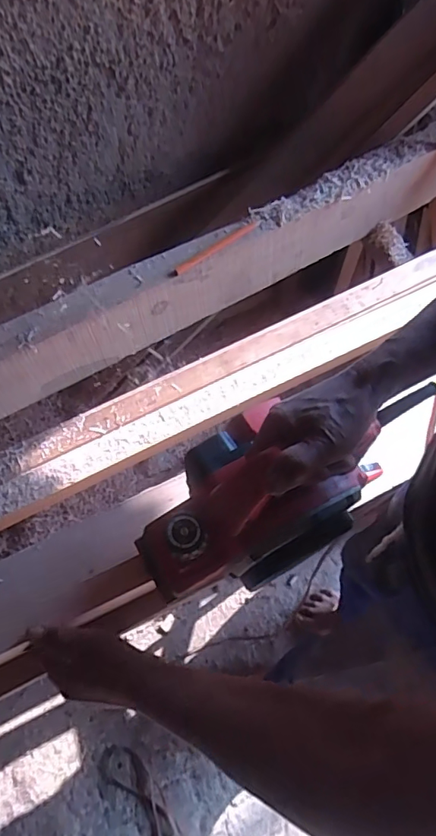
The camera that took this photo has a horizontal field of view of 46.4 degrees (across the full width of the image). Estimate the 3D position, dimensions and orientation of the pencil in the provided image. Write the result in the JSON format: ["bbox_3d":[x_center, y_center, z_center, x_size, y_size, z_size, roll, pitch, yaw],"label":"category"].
[{"bbox_3d":[-0.008,-0.262,0.794,0.167,0.015,0.012,-33,66,-18],"label":"pencil"}]

